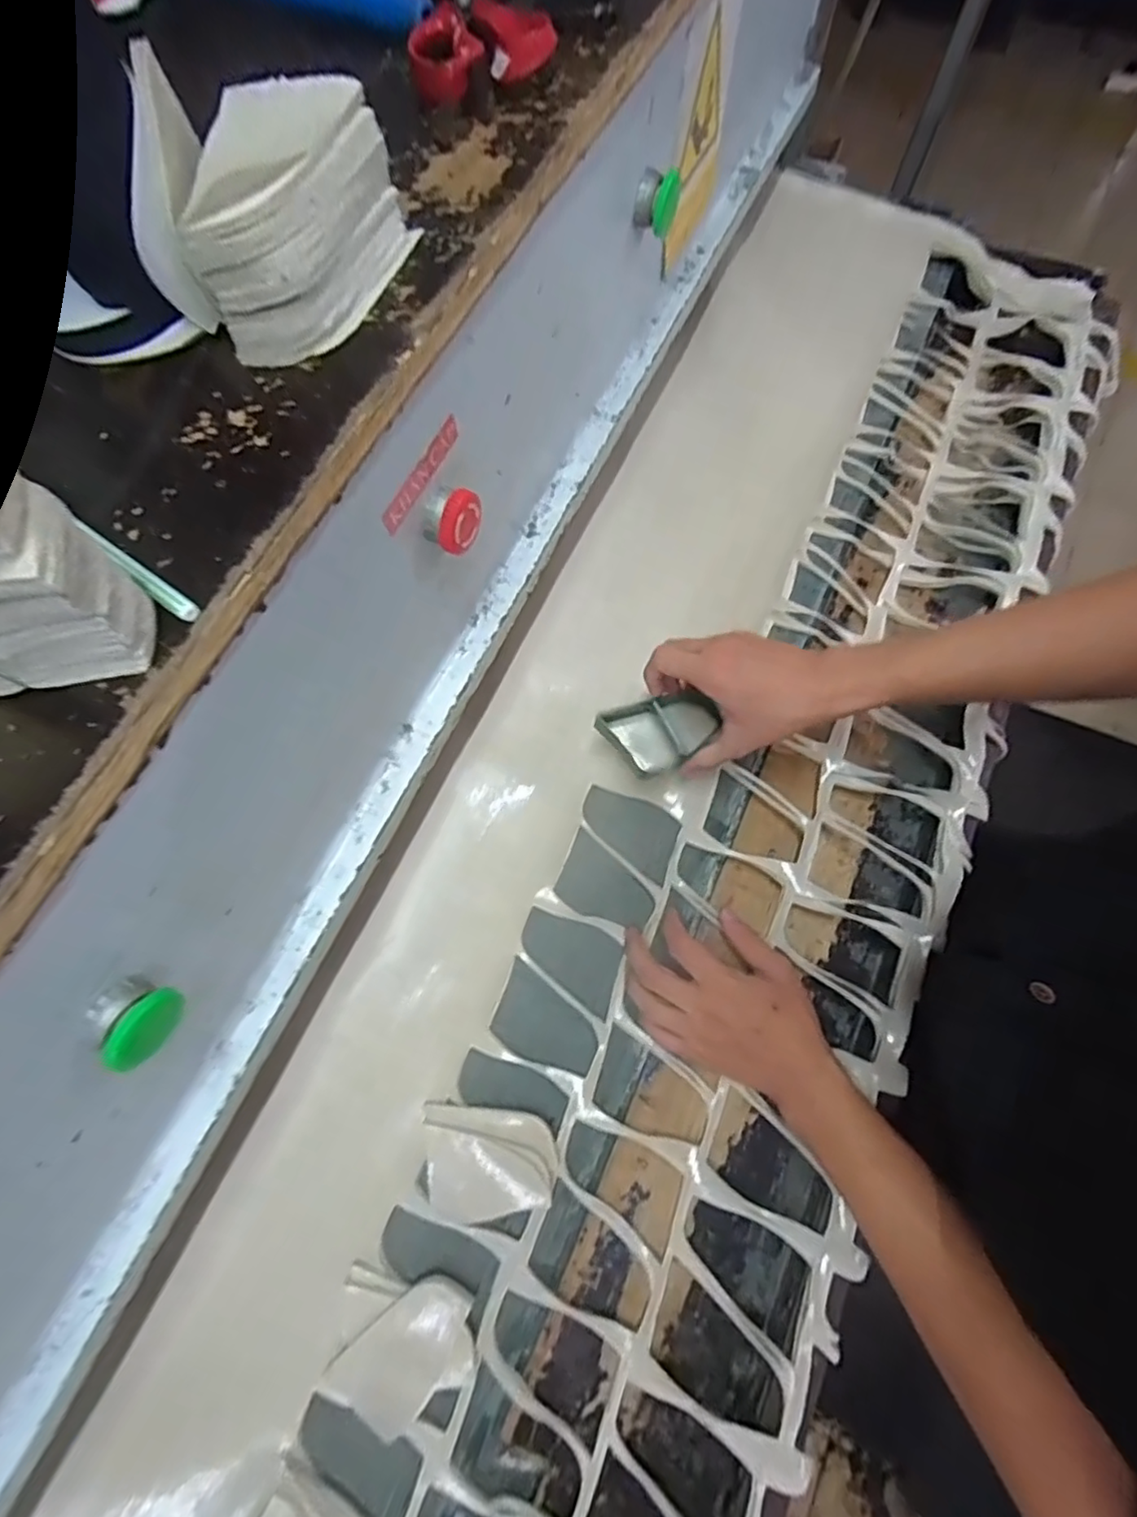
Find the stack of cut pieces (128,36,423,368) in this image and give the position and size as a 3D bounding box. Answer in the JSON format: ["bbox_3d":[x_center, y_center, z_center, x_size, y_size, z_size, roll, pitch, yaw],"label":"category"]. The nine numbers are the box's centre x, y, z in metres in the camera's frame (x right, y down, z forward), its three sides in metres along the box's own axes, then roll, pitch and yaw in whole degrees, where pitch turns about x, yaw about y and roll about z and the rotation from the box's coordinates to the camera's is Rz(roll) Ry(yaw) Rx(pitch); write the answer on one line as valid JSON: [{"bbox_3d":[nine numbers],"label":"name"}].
[{"bbox_3d":[-0.147,-0.262,0.286,0.104,0.063,0.115,31,76,11],"label":"stack of cut pieces"}]

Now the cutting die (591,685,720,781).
[{"bbox_3d":[0.081,-0.020,0.517,0.098,0.042,0.062,-22,74,-5],"label":"cutting die"}]

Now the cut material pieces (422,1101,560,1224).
[{"bbox_3d":[-0.062,0.302,0.444,0.102,0.034,0.072,7,72,4],"label":"cut material pieces"}]

